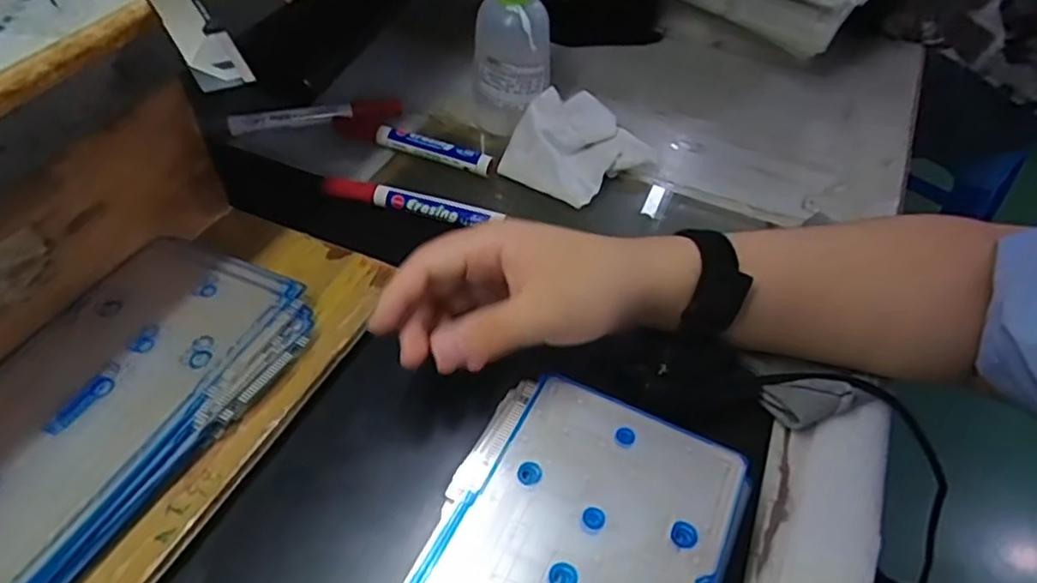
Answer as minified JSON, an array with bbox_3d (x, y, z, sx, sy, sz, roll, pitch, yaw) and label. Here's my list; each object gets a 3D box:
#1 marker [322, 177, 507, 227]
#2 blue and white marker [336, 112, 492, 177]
[{"bbox_3d":[-0.082,-0.064,0.474,0.127,0.019,0.013,11,50,9],"label":"marker"},{"bbox_3d":[-0.088,-0.120,0.526,0.143,0.020,0.019,23,52,18],"label":"blue and white marker"}]

